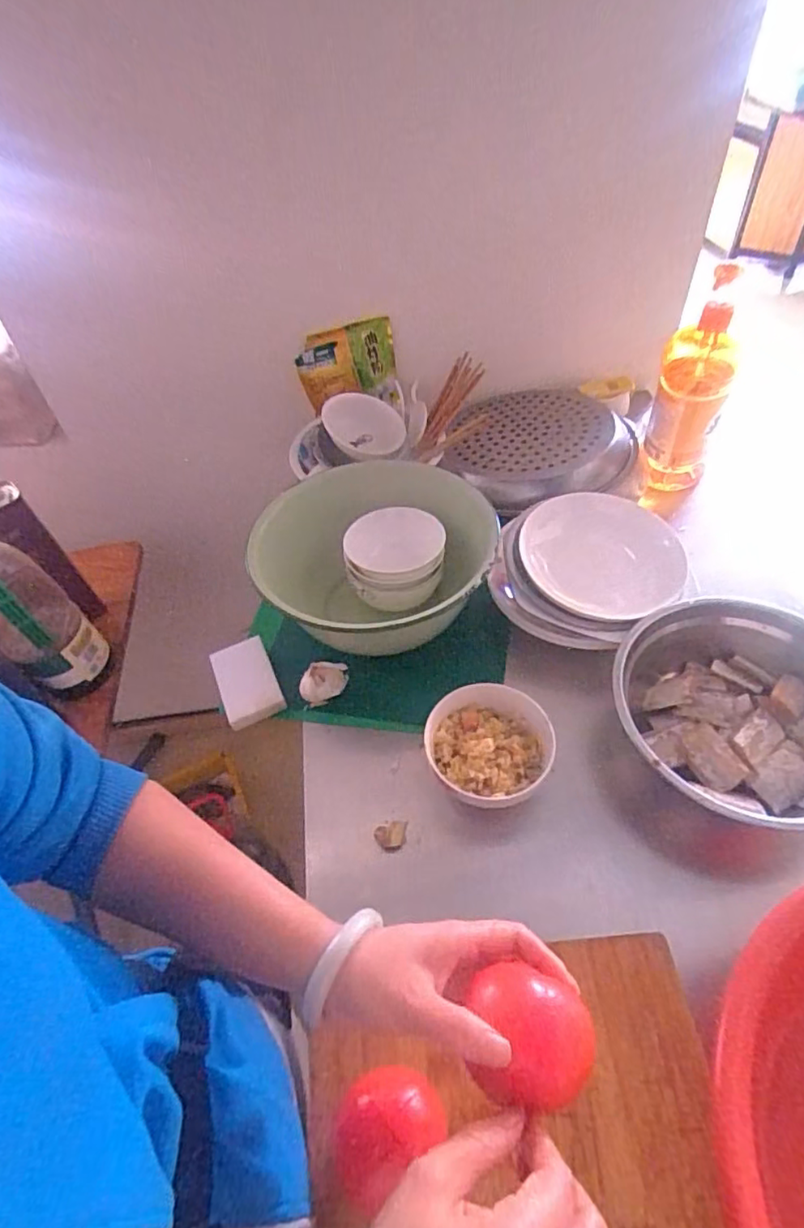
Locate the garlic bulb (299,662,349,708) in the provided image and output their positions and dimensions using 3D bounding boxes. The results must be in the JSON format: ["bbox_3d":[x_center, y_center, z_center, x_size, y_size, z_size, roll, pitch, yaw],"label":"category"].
[{"bbox_3d":[-0.084,0.075,0.635,0.052,0.030,0.040,4,51,10],"label":"garlic bulb"}]

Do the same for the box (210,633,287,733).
[{"bbox_3d":[-0.171,0.074,0.653,0.061,0.021,0.096,-22,51,-12],"label":"box"}]

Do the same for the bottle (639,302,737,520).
[{"bbox_3d":[0.368,-0.251,0.778,0.088,0.255,0.087,17,54,20],"label":"bottle"}]

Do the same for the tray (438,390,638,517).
[{"bbox_3d":[0.199,-0.248,0.856,0.256,0.053,0.260,3,50,9],"label":"tray"}]

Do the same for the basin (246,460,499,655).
[{"bbox_3d":[-0.041,-0.051,0.680,0.238,0.105,0.258,-3,50,4],"label":"basin"}]

